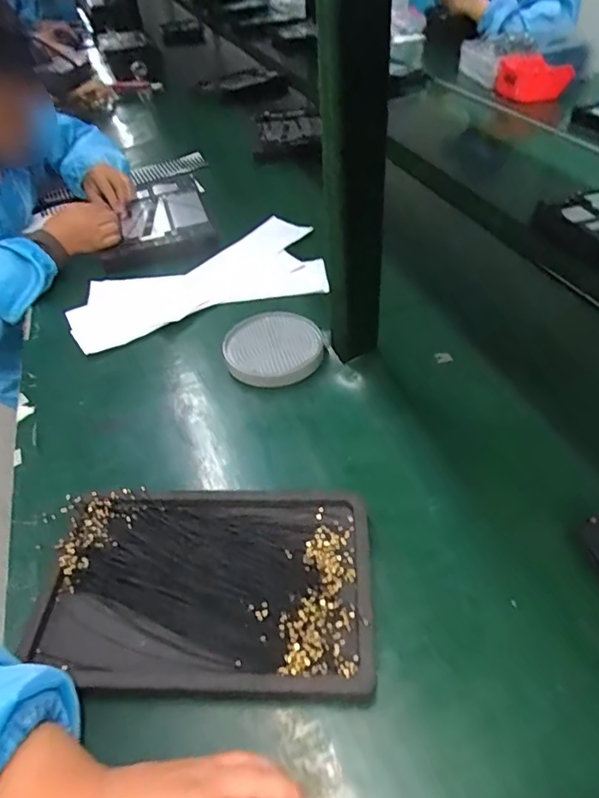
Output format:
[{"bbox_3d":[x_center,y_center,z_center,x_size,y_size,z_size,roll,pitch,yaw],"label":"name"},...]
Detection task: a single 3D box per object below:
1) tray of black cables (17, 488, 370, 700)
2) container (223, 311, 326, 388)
[{"bbox_3d":[-0.070,0.142,0.395,0.244,0.026,0.156,-2,48,4],"label":"tray of black cables"},{"bbox_3d":[-0.029,-0.062,0.596,0.111,0.024,0.116,-3,48,4],"label":"container"}]

